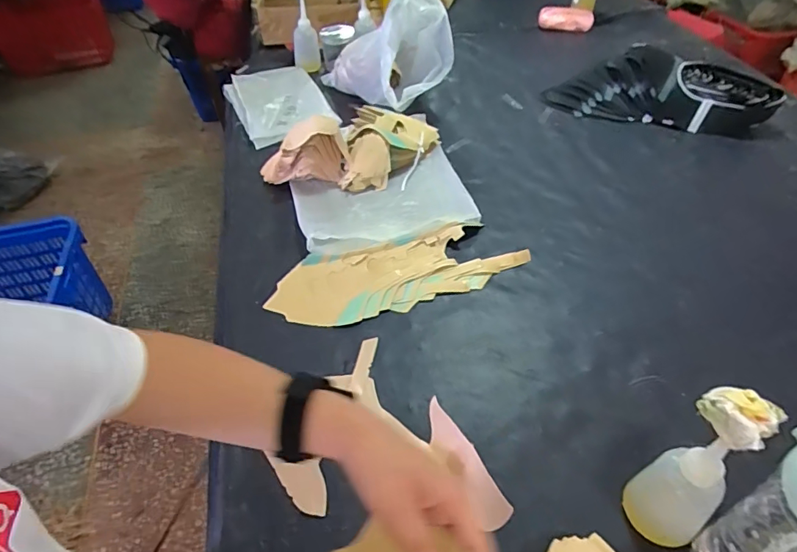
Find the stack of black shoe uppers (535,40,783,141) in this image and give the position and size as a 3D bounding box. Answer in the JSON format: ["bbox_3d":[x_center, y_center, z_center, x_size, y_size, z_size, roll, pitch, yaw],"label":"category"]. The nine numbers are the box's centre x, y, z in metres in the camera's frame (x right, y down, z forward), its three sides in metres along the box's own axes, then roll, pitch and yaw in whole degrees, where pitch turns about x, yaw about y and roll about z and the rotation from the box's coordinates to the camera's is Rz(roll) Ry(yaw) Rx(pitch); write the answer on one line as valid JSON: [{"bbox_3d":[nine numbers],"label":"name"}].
[{"bbox_3d":[0.543,-0.392,1.010,0.439,0.104,0.143,17,48,18],"label":"stack of black shoe uppers"}]

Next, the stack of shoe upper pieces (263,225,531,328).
[{"bbox_3d":[0.000,-0.007,0.726,0.372,0.022,0.136,-11,46,-9],"label":"stack of shoe upper pieces"}]

